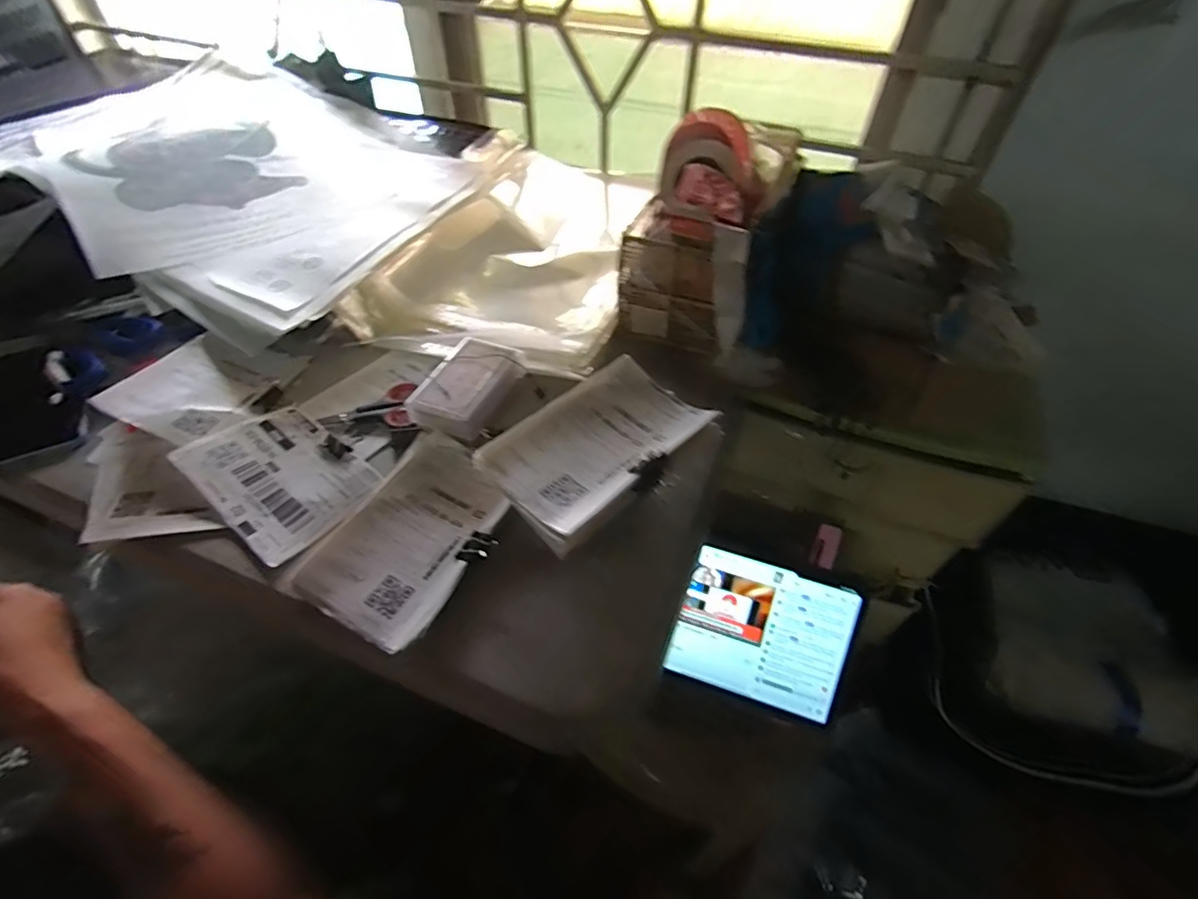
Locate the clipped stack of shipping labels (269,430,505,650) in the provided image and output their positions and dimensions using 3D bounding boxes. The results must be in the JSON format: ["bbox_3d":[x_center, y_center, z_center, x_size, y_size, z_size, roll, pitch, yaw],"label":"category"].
[{"bbox_3d":[-0.136,0.064,0.405,0.113,0.018,0.150,26,55,20],"label":"clipped stack of shipping labels"}]

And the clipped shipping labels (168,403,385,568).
[{"bbox_3d":[-0.259,0.018,0.447,0.154,0.017,0.103,32,57,24],"label":"clipped shipping labels"}]

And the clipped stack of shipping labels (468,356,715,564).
[{"bbox_3d":[0.000,-0.006,0.397,0.105,0.019,0.159,37,59,27],"label":"clipped stack of shipping labels"}]

